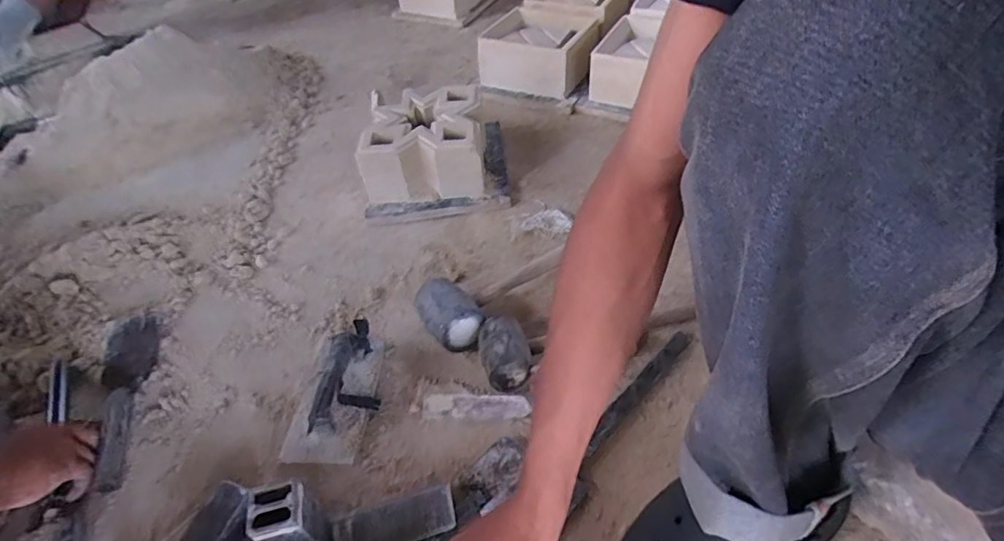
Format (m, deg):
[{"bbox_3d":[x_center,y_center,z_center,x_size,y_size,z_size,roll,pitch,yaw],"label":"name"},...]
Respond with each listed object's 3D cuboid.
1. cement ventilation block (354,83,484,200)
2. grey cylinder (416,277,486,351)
[{"bbox_3d":[-0.133,-0.216,0.941,0.200,0.125,0.192,-8,48,2],"label":"cement ventilation block"},{"bbox_3d":[-0.070,0.060,0.706,0.069,0.071,0.099,-30,51,-18],"label":"grey cylinder"}]

